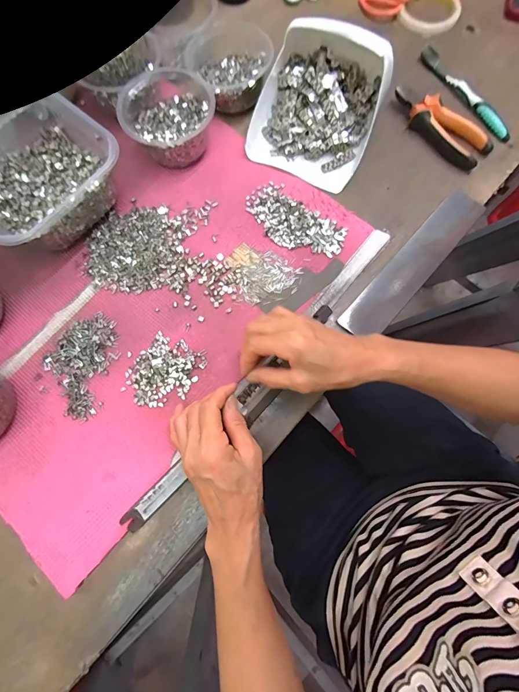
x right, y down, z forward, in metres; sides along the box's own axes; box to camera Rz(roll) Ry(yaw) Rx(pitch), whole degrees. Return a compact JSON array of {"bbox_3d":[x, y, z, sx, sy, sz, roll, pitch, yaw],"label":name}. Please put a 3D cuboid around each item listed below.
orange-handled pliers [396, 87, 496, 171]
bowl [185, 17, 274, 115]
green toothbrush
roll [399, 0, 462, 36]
[{"bbox_3d":[0.257,-0.311,0.453,0.065,0.025,0.148,-37,78,-8],"label":"orange-handled pliers"},{"bbox_3d":[-0.043,-0.398,0.461,0.119,0.046,0.131,-41,79,-9],"label":"bowl"},{"bbox_3d":[0.296,-0.364,0.470,0.013,0.015,0.186,-31,78,-7],"label":"green toothbrush"},{"bbox_3d":[0.274,-0.535,0.519,0.086,0.014,0.095,27,78,7],"label":"roll"}]

